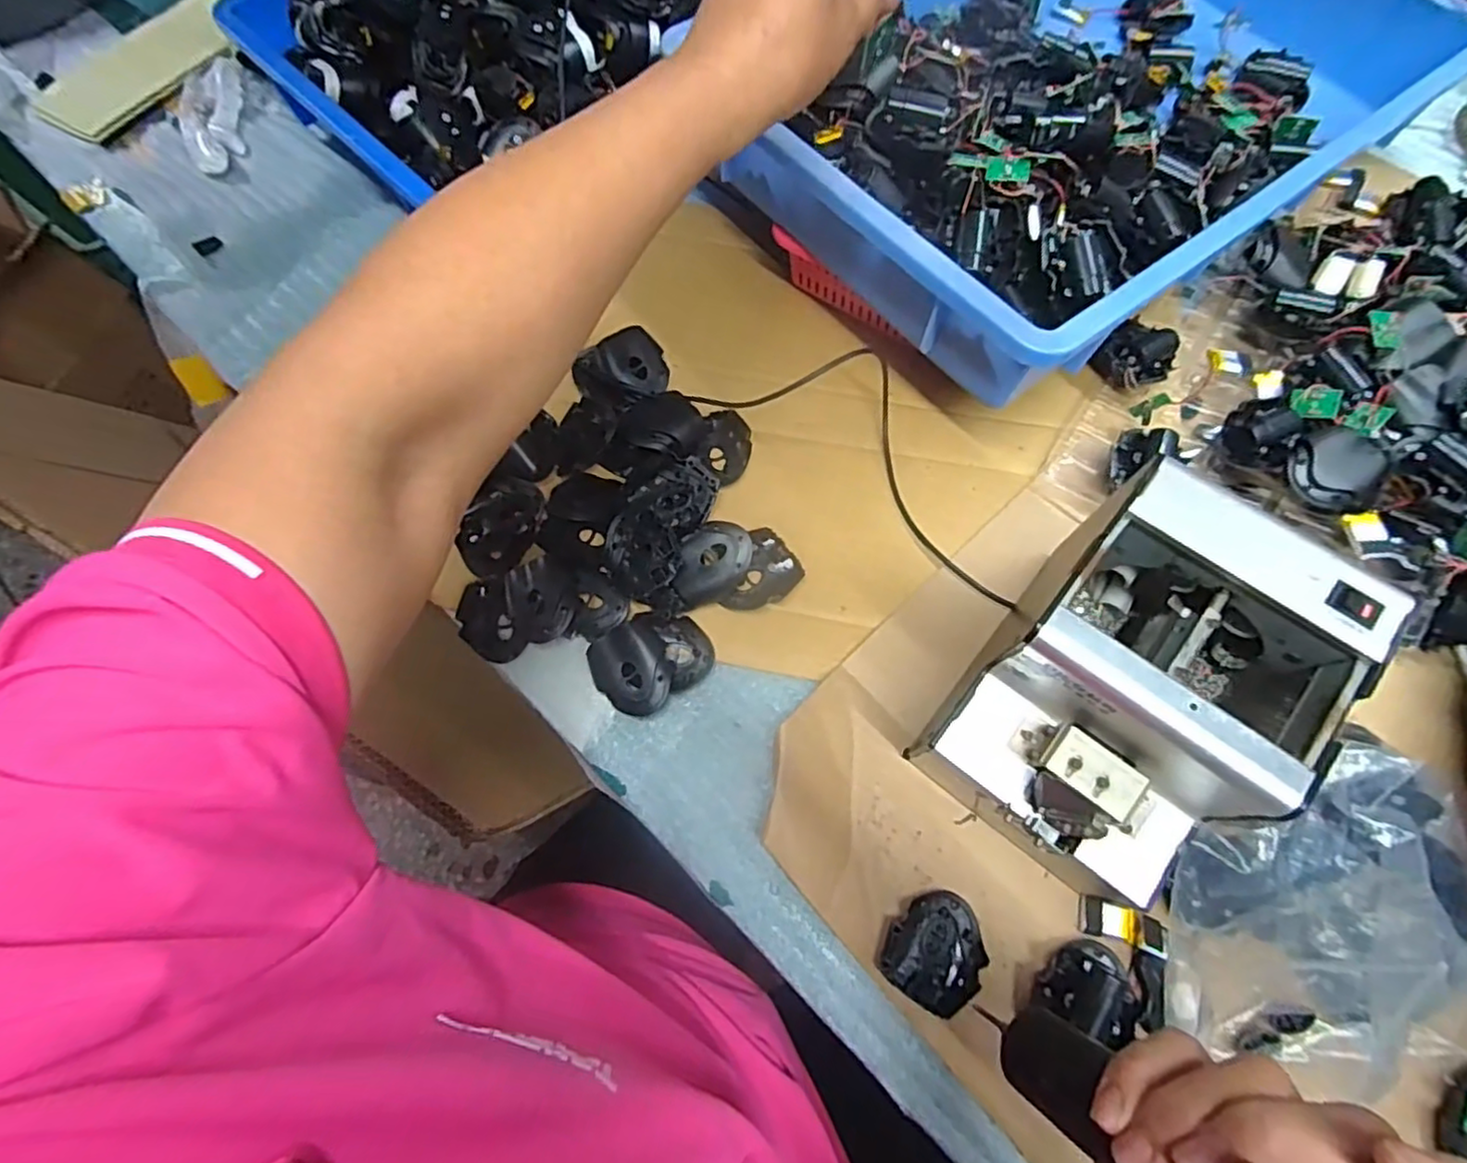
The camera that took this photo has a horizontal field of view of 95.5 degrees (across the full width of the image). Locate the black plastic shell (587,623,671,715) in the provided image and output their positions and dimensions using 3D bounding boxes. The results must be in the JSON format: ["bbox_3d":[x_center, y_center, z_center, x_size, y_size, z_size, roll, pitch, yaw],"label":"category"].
[{"bbox_3d":[-0.069,0.060,0.442,0.043,0.024,0.059,-37,72,-11],"label":"black plastic shell"}]

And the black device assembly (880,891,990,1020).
[{"bbox_3d":[0.117,0.212,0.384,0.051,0.017,0.059,28,72,28],"label":"black device assembly"}]

